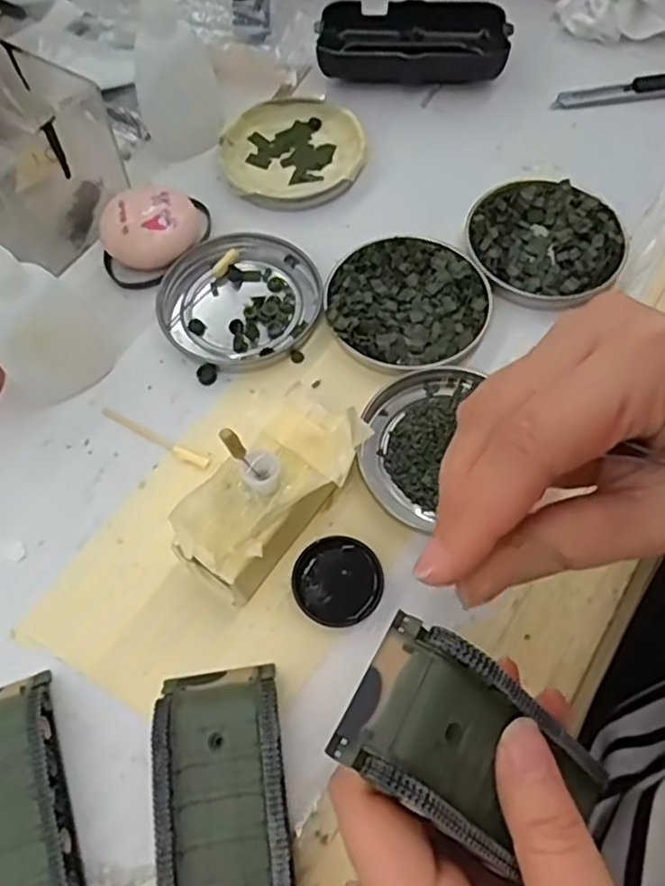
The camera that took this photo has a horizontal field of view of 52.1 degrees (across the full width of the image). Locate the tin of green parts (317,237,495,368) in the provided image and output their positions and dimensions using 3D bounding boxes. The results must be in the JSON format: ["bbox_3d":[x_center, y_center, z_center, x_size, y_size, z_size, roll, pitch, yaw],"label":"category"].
[{"bbox_3d":[0.036,-0.068,0.331,0.076,0.011,0.076,-1,63,1],"label":"tin of green parts"}]

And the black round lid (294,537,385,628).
[{"bbox_3d":[0.002,0.056,0.274,0.035,0.007,0.035,-1,63,1],"label":"black round lid"}]

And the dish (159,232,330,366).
[{"bbox_3d":[-0.046,-0.073,0.338,0.074,0.009,0.075,-1,63,1],"label":"dish"}]

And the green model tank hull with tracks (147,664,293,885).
[{"bbox_3d":[-0.038,0.128,0.233,0.044,0.018,0.097,-8,64,-2],"label":"green model tank hull with tracks"}]

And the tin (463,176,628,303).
[{"bbox_3d":[0.108,-0.103,0.346,0.077,0.010,0.076,-1,63,1],"label":"tin"}]

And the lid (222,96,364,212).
[{"bbox_3d":[-0.022,-0.163,0.382,0.079,0.012,0.080,-1,63,1],"label":"lid"}]

